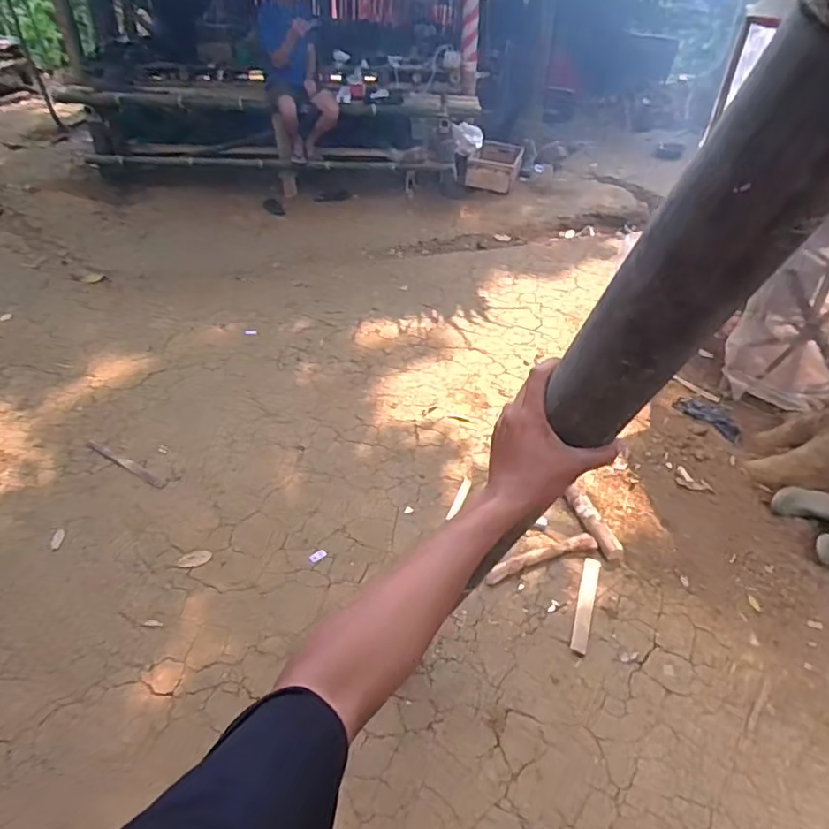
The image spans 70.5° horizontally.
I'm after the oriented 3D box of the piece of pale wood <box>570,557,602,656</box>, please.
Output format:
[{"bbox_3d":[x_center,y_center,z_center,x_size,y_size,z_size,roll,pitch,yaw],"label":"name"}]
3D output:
[{"bbox_3d":[0.511,0.562,1.749,0.048,0.011,0.323,15,41,15],"label":"piece of pale wood"}]

